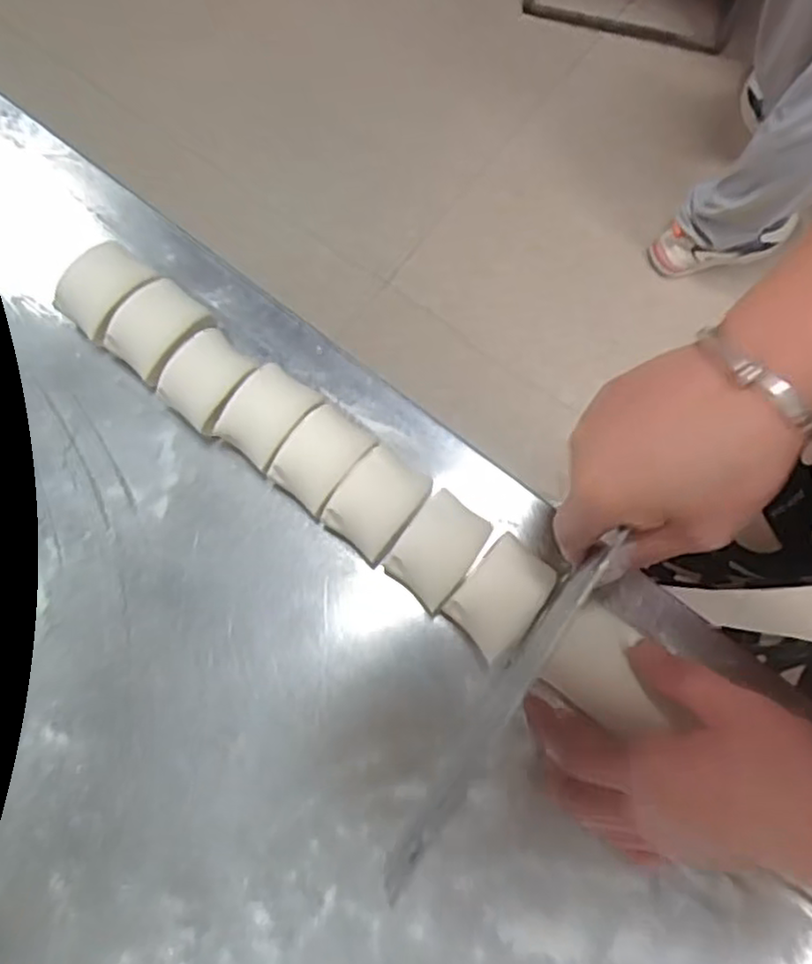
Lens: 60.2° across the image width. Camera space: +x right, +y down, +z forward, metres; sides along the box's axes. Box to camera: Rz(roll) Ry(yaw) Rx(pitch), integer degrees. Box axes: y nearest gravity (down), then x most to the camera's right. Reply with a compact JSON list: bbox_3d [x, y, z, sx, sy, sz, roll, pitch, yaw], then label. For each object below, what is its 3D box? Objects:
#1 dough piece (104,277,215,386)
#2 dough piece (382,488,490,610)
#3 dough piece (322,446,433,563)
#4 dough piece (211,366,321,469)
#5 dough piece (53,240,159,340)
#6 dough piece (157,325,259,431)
[{"bbox_3d":[-0.152,-0.093,0.432,0.042,0.028,0.057,39,79,10],"label":"dough piece"},{"bbox_3d":[0.018,0.037,0.390,0.038,0.033,0.055,38,78,9],"label":"dough piece"},{"bbox_3d":[-0.016,0.012,0.400,0.041,0.024,0.055,36,78,9],"label":"dough piece"},{"bbox_3d":[-0.082,-0.039,0.414,0.038,0.031,0.052,36,78,9],"label":"dough piece"},{"bbox_3d":[-0.187,-0.120,0.438,0.040,0.028,0.057,39,79,10],"label":"dough piece"},{"bbox_3d":[-0.117,-0.059,0.420,0.041,0.033,0.051,36,78,9],"label":"dough piece"}]

